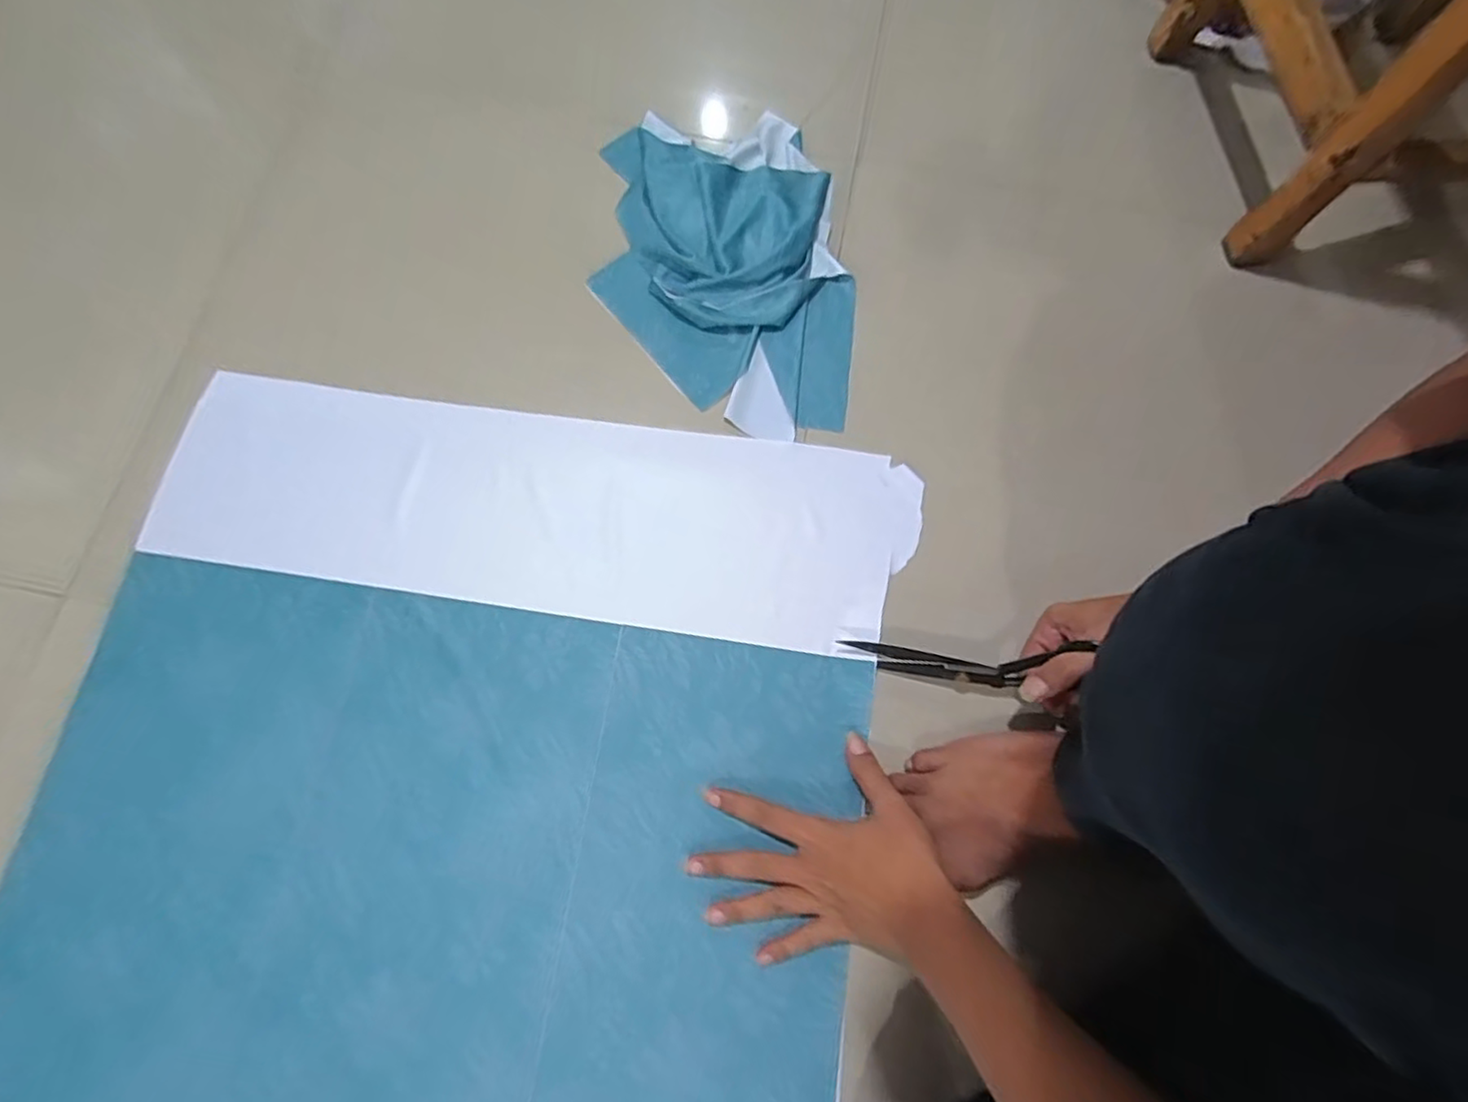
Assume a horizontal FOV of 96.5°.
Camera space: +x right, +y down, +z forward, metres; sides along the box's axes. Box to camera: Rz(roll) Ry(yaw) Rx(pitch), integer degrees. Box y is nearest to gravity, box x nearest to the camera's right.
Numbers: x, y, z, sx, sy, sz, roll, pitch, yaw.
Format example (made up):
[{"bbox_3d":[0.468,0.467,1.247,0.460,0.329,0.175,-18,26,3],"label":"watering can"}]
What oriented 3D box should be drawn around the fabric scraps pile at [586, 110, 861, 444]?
[{"bbox_3d":[-0.008,-0.292,0.661,0.270,0.044,0.350,8,73,3],"label":"fabric scraps pile"}]

